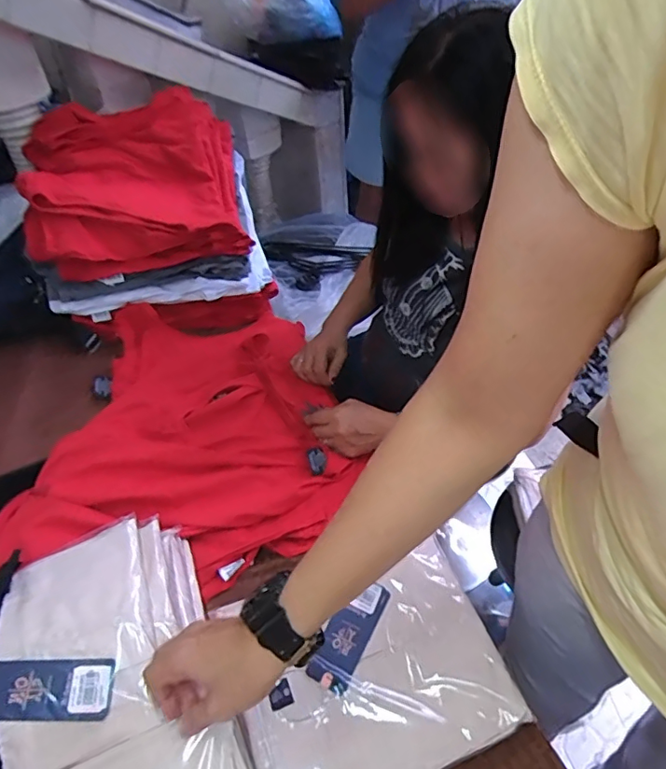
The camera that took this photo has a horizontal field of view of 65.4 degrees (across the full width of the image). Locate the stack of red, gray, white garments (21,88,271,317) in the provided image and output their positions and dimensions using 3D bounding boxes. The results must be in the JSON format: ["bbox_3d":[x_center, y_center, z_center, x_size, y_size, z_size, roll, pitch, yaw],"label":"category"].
[{"bbox_3d":[-0.383,-0.398,1.082,0.406,0.223,0.489,-12,47,-8],"label":"stack of red, gray, white garments"}]

